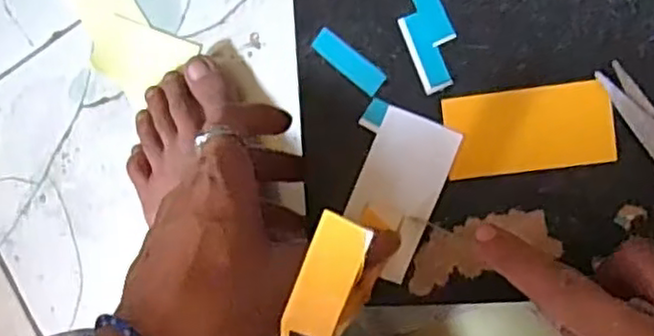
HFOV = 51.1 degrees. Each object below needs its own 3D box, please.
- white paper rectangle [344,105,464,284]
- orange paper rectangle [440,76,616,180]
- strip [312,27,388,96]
[{"bbox_3d":[0.034,0.012,0.338,0.040,0.004,0.078,23,91,7],"label":"white paper rectangle"},{"bbox_3d":[0.096,-0.018,0.327,0.075,0.005,0.039,-7,87,9],"label":"orange paper rectangle"},{"bbox_3d":[0.011,-0.054,0.344,0.041,0.004,0.013,41,95,9],"label":"strip"}]

